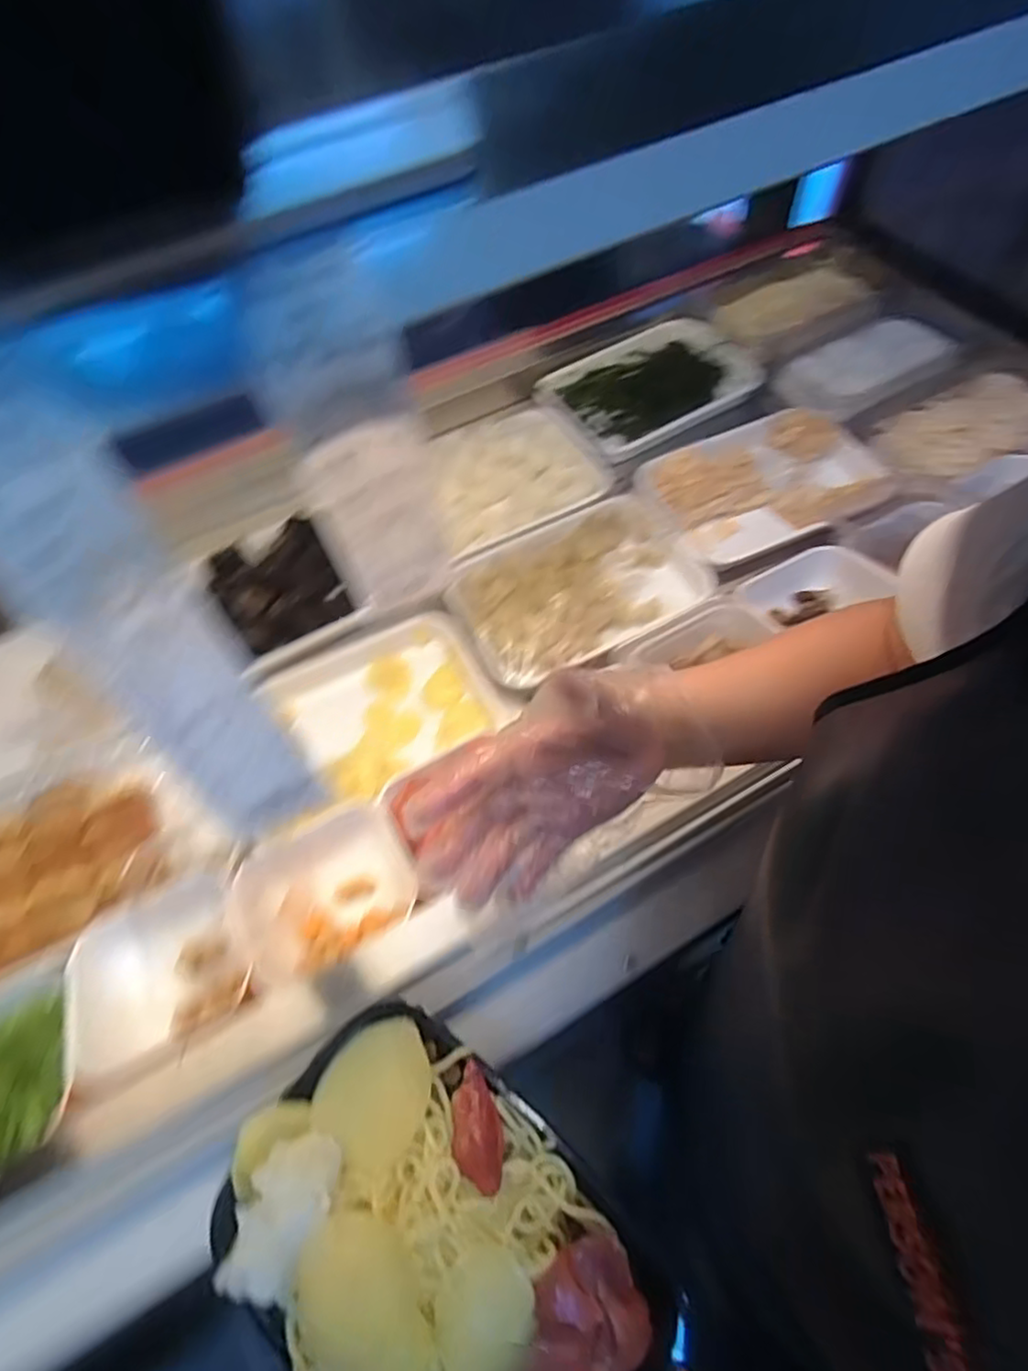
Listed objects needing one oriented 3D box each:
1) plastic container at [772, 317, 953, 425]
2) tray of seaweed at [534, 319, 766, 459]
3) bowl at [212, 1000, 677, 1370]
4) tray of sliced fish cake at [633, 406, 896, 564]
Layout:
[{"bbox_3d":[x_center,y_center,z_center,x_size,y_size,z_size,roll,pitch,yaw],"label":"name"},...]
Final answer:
[{"bbox_3d":[0.522,-0.478,1.019,0.290,0.043,0.145,-32,64,-15],"label":"plastic container"},{"bbox_3d":[0.206,-0.458,1.028,0.302,0.040,0.216,-35,65,-17],"label":"tray of seaweed"},{"bbox_3d":[-0.033,0.255,0.299,0.199,0.055,0.133,37,68,20],"label":"bowl"},{"bbox_3d":[0.337,-0.272,0.900,0.299,0.036,0.213,-25,63,-12],"label":"tray of sliced fish cake"}]

